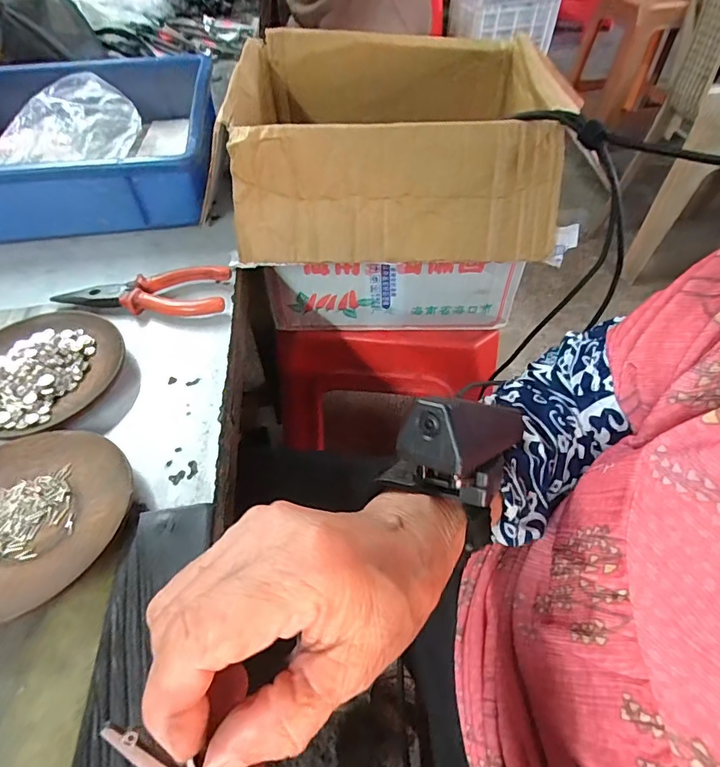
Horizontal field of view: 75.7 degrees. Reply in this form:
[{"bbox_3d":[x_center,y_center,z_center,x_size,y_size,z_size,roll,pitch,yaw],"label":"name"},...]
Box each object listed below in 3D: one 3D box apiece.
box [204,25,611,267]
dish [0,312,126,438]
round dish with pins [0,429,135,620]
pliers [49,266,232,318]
[{"bbox_3d":[0.052,-0.256,0.472,0.354,0.098,0.308,1,52,3],"label":"box"},{"bbox_3d":[-0.236,-0.009,0.339,0.107,0.012,0.110,-1,51,2],"label":"dish"},{"bbox_3d":[-0.191,0.075,0.262,0.110,0.017,0.111,-1,51,2],"label":"round dish with pins"},{"bbox_3d":[-0.185,-0.076,0.395,0.142,0.017,0.048,-3,51,0],"label":"pliers"}]

